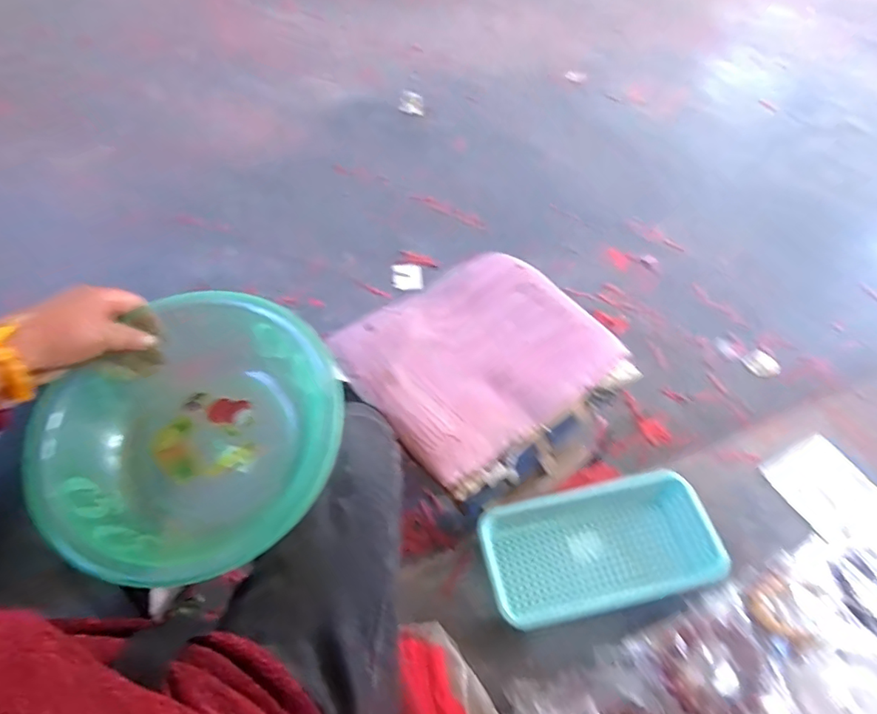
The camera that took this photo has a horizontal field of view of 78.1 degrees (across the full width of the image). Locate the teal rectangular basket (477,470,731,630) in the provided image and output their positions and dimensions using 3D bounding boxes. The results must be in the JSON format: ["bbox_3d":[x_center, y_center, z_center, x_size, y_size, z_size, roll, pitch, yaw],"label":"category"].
[{"bbox_3d":[0.187,0.228,0.638,0.273,0.050,0.134,-12,54,-9],"label":"teal rectangular basket"}]

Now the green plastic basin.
[{"bbox_3d":[-0.200,0.068,0.455,0.230,0.095,0.227,0,53,0],"label":"green plastic basin"}]

